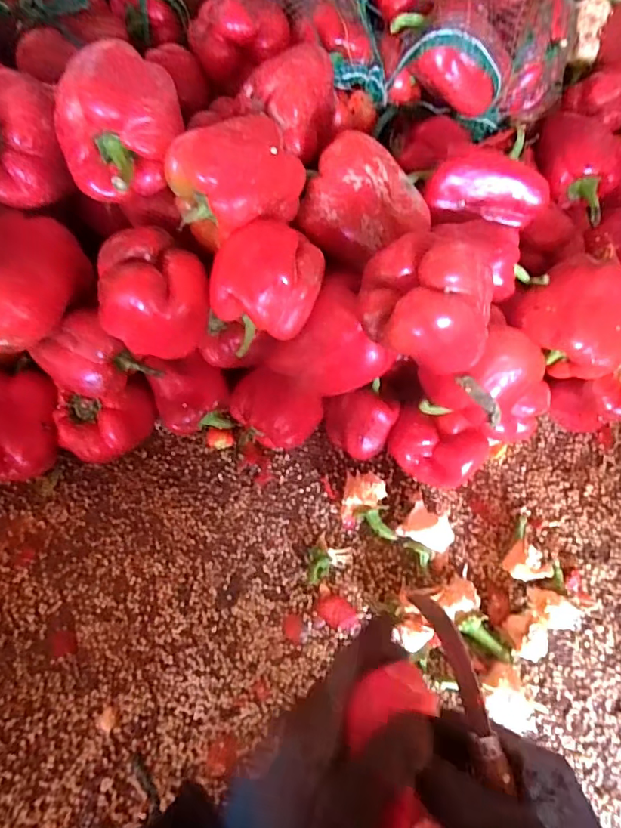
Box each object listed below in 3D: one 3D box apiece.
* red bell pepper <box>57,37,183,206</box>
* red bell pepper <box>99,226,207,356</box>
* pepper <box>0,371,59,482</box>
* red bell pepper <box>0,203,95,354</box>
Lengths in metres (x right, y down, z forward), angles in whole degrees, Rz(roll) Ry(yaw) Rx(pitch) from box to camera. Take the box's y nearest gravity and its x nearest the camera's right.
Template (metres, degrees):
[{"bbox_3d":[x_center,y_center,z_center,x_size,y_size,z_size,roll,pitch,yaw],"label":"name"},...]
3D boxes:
[{"bbox_3d":[-0.153,-0.236,0.411,0.082,0.079,0.101,28,72,10],"label":"red bell pepper"},{"bbox_3d":[-0.127,-0.100,0.416,0.078,0.068,0.083,0,69,0],"label":"red bell pepper"},{"bbox_3d":[-0.298,0.014,0.518,0.086,0.095,0.093,0,69,0],"label":"pepper"},{"bbox_3d":[-0.248,-0.115,0.420,0.083,0.068,0.117,25,72,9],"label":"red bell pepper"}]

